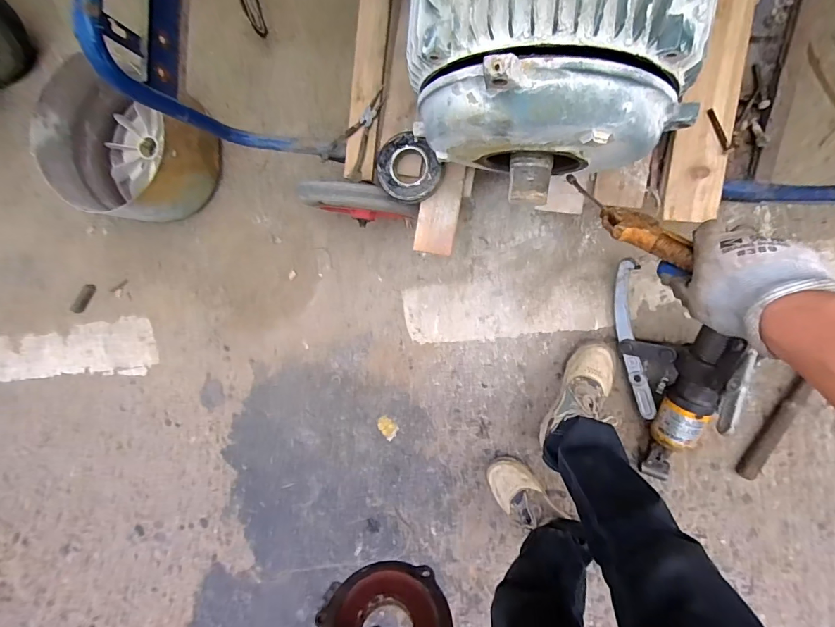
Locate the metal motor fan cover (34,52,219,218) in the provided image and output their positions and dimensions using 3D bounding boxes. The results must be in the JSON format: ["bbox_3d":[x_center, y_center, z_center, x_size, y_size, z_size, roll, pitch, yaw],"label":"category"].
[{"bbox_3d":[-0.661,-0.383,0.996,0.342,0.262,0.286,5,95,10],"label":"metal motor fan cover"}]

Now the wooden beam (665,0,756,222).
[{"bbox_3d":[0.460,-0.398,0.621,0.078,0.035,0.499,5,106,8],"label":"wooden beam"}]

